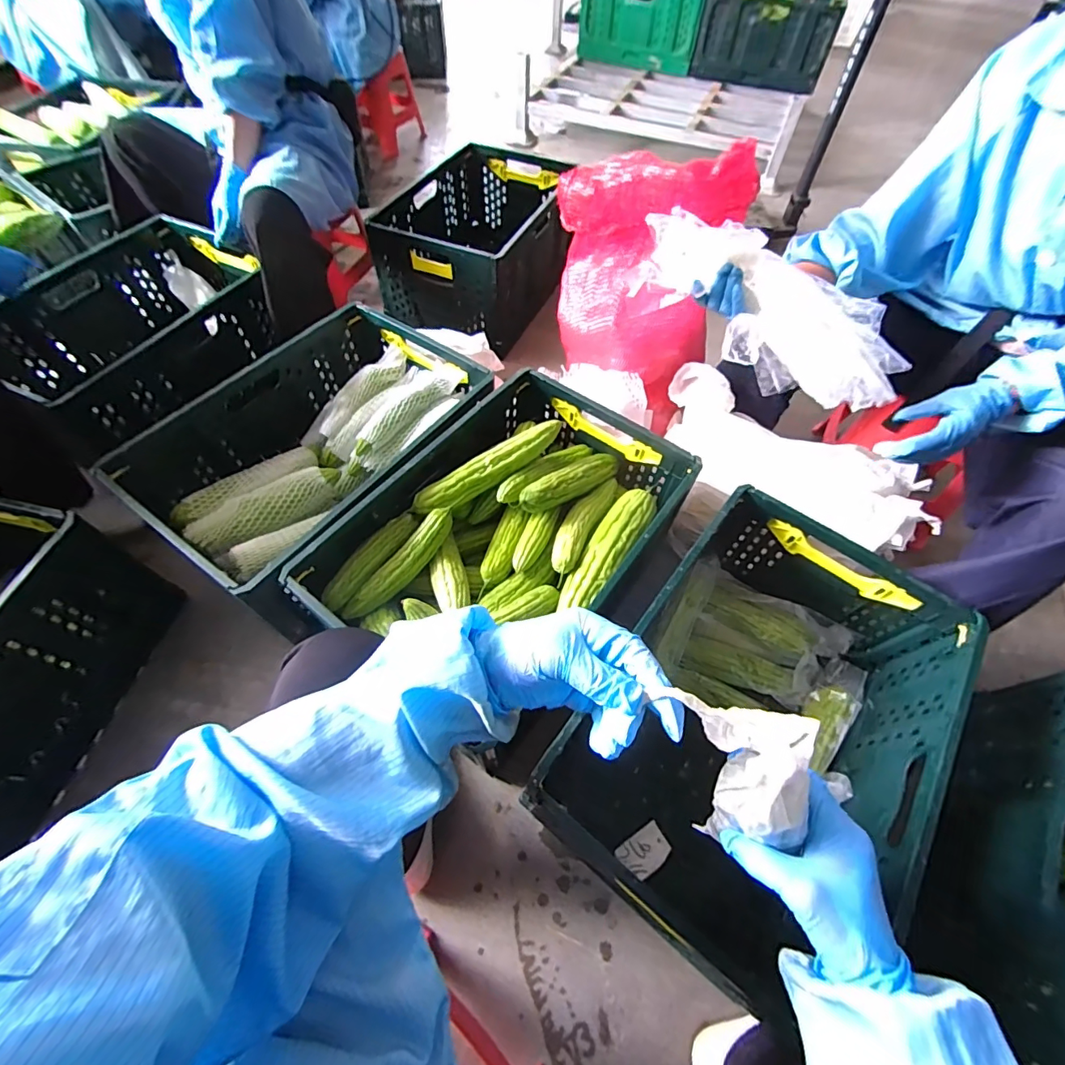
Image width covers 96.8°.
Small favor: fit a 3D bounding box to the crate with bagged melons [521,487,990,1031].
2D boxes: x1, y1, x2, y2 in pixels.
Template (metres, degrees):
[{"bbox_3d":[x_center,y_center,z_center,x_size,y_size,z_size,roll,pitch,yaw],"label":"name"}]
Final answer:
[{"bbox_3d":[0.346,0.265,0.757,0.397,0.293,0.569,36,64,18],"label":"crate with bagged melons"}]

